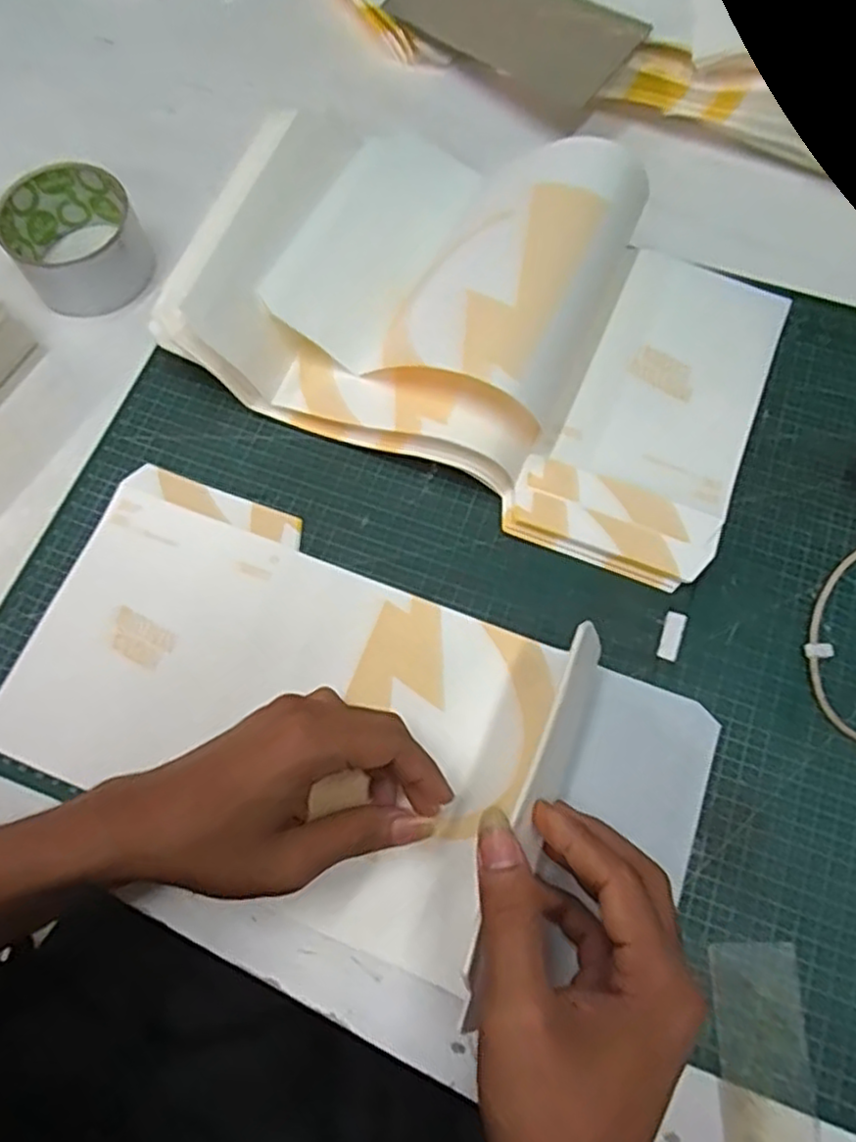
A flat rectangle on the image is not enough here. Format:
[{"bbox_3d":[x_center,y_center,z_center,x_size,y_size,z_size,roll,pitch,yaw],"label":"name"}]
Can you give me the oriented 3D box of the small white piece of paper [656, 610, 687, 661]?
[{"bbox_3d":[0.134,0.035,0.387,0.012,0.004,0.028,20,72,7],"label":"small white piece of paper"}]

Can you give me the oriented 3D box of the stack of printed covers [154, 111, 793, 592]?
[{"bbox_3d":[0.035,-0.154,0.412,0.336,0.073,0.217,25,73,9],"label":"stack of printed covers"}]

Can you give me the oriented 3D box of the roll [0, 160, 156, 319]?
[{"bbox_3d":[-0.225,-0.213,0.453,0.078,0.044,0.078,-25,72,-8],"label":"roll"}]

